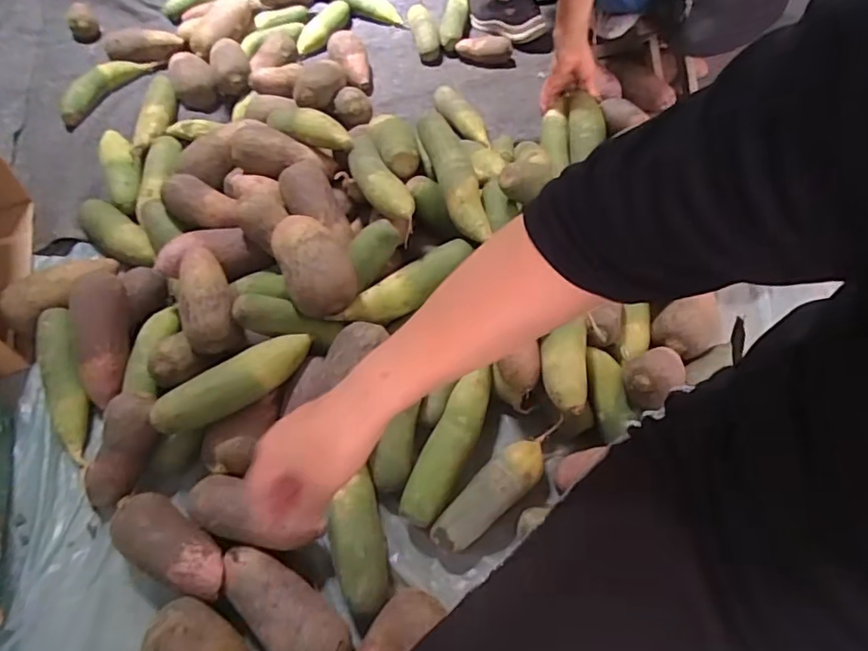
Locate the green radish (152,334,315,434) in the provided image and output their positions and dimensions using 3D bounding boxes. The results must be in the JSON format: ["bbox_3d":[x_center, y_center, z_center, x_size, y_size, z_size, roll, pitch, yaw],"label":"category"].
[{"bbox_3d":[-0.235,0.071,0.680,0.197,0.055,0.052,-34,62,-22],"label":"green radish"}]

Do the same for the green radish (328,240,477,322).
[{"bbox_3d":[-0.040,-0.053,0.771,0.200,0.044,0.044,-30,61,-20],"label":"green radish"}]

